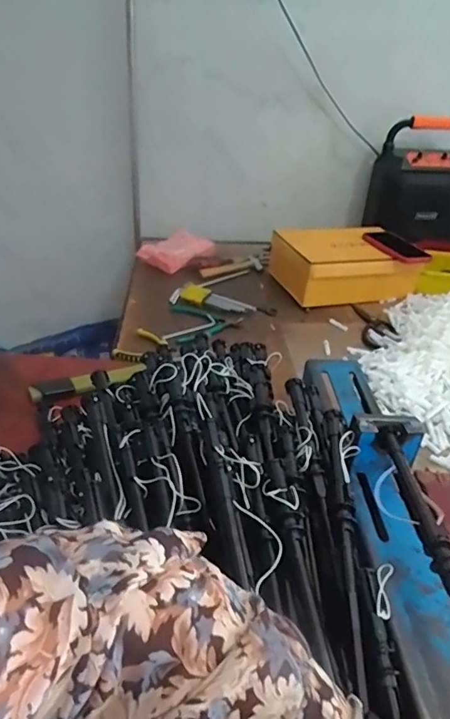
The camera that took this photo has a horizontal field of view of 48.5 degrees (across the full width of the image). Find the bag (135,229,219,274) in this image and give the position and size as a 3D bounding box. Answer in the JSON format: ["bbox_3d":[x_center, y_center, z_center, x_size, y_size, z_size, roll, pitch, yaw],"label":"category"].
[{"bbox_3d":[-0.109,-0.245,1.134,0.172,0.073,0.049,-3,33,-11],"label":"bag"}]

